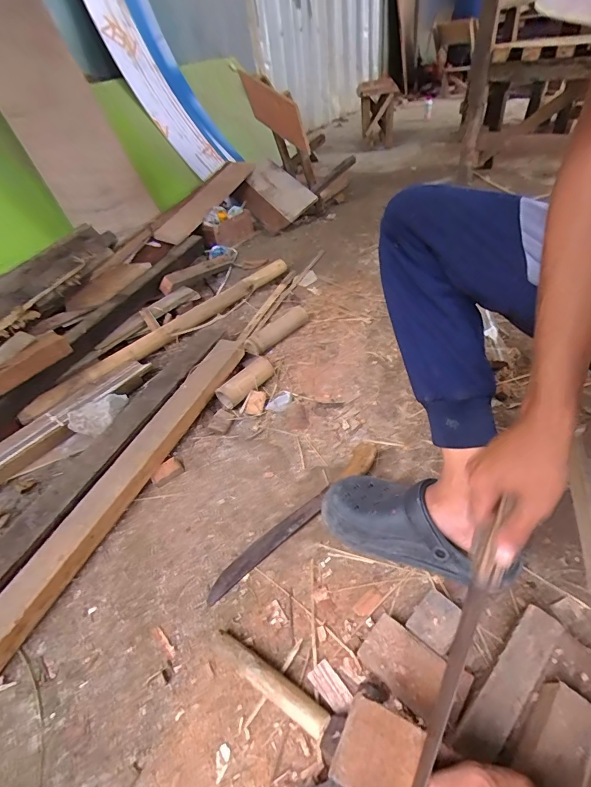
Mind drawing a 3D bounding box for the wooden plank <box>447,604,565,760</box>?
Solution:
[{"bbox_3d":[0.231,0.311,0.427,0.177,0.017,0.041,-36,50,-27],"label":"wooden plank"}]

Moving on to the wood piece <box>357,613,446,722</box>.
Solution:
[{"bbox_3d":[0.127,0.320,0.468,0.063,0.031,0.091,-36,45,-29],"label":"wood piece"}]

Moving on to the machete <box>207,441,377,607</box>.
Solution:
[{"bbox_3d":[0.011,0.192,0.643,0.371,0.026,0.044,-35,49,-27],"label":"machete"}]

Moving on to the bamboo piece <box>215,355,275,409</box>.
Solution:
[{"bbox_3d":[-0.106,-0.026,0.888,0.047,0.055,0.149,27,53,32],"label":"bamboo piece"}]

